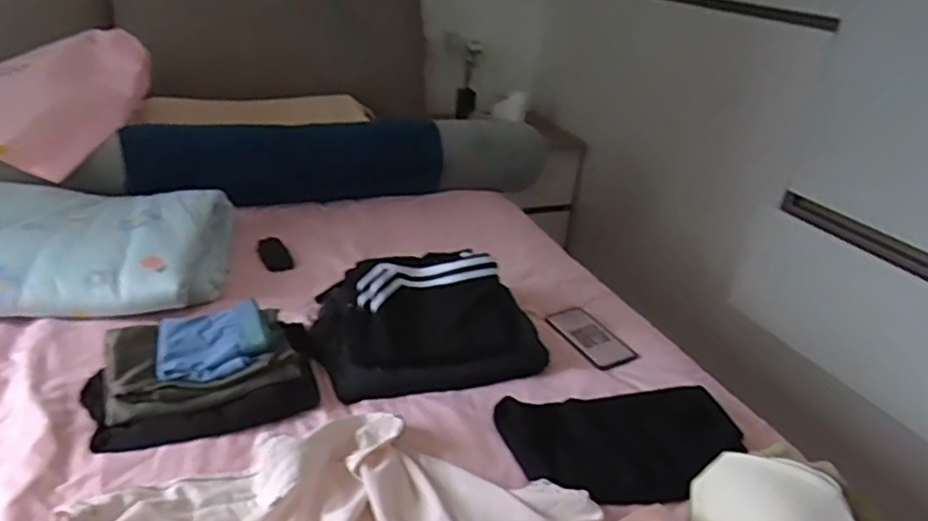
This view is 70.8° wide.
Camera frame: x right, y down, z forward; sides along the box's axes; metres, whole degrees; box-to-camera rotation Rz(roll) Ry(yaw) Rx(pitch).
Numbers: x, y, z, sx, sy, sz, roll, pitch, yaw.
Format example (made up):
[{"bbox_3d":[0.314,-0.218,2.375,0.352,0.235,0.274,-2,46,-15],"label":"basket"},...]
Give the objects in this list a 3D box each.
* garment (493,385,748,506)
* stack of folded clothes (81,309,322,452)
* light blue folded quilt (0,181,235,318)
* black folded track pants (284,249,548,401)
[{"bbox_3d":[0.207,0.232,0.847,0.297,0.049,0.183,-2,28,-15],"label":"garment"},{"bbox_3d":[-0.351,0.143,0.896,0.289,0.070,0.189,-9,31,-26],"label":"stack of folded clothes"},{"bbox_3d":[-0.701,-0.027,1.142,0.535,0.108,0.352,1,28,-10],"label":"light blue folded quilt"},{"bbox_3d":[-0.079,0.080,1.012,0.354,0.124,0.235,-4,29,-19],"label":"black folded track pants"}]

